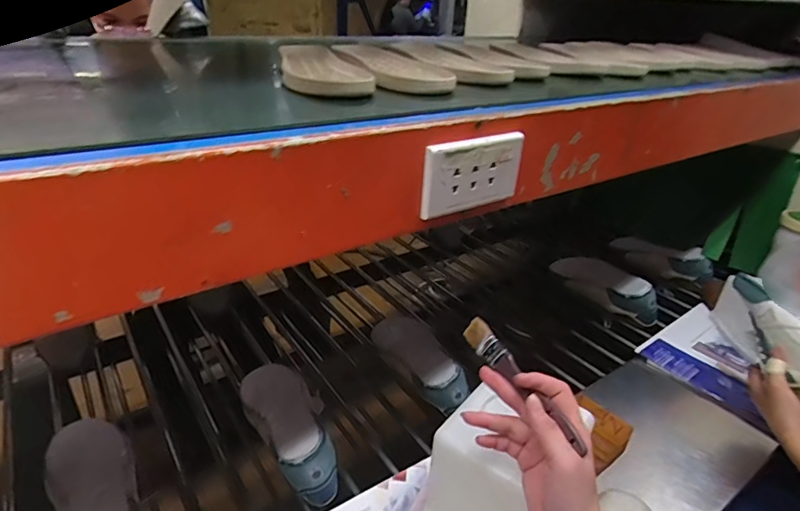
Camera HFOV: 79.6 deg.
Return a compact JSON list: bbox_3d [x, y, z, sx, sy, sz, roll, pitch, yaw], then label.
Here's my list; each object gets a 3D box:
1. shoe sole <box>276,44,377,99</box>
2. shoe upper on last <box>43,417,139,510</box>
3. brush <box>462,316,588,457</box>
[{"bbox_3d":[-0.099,-0.241,0.619,0.102,0.027,0.227,-4,30,-13],"label":"shoe sole"},{"bbox_3d":[-0.365,0.299,0.588,0.091,0.077,0.254,-21,37,-36],"label":"shoe upper on last"},{"bbox_3d":[0.111,0.117,0.472,0.018,0.025,0.167,-10,32,-23],"label":"brush"}]

